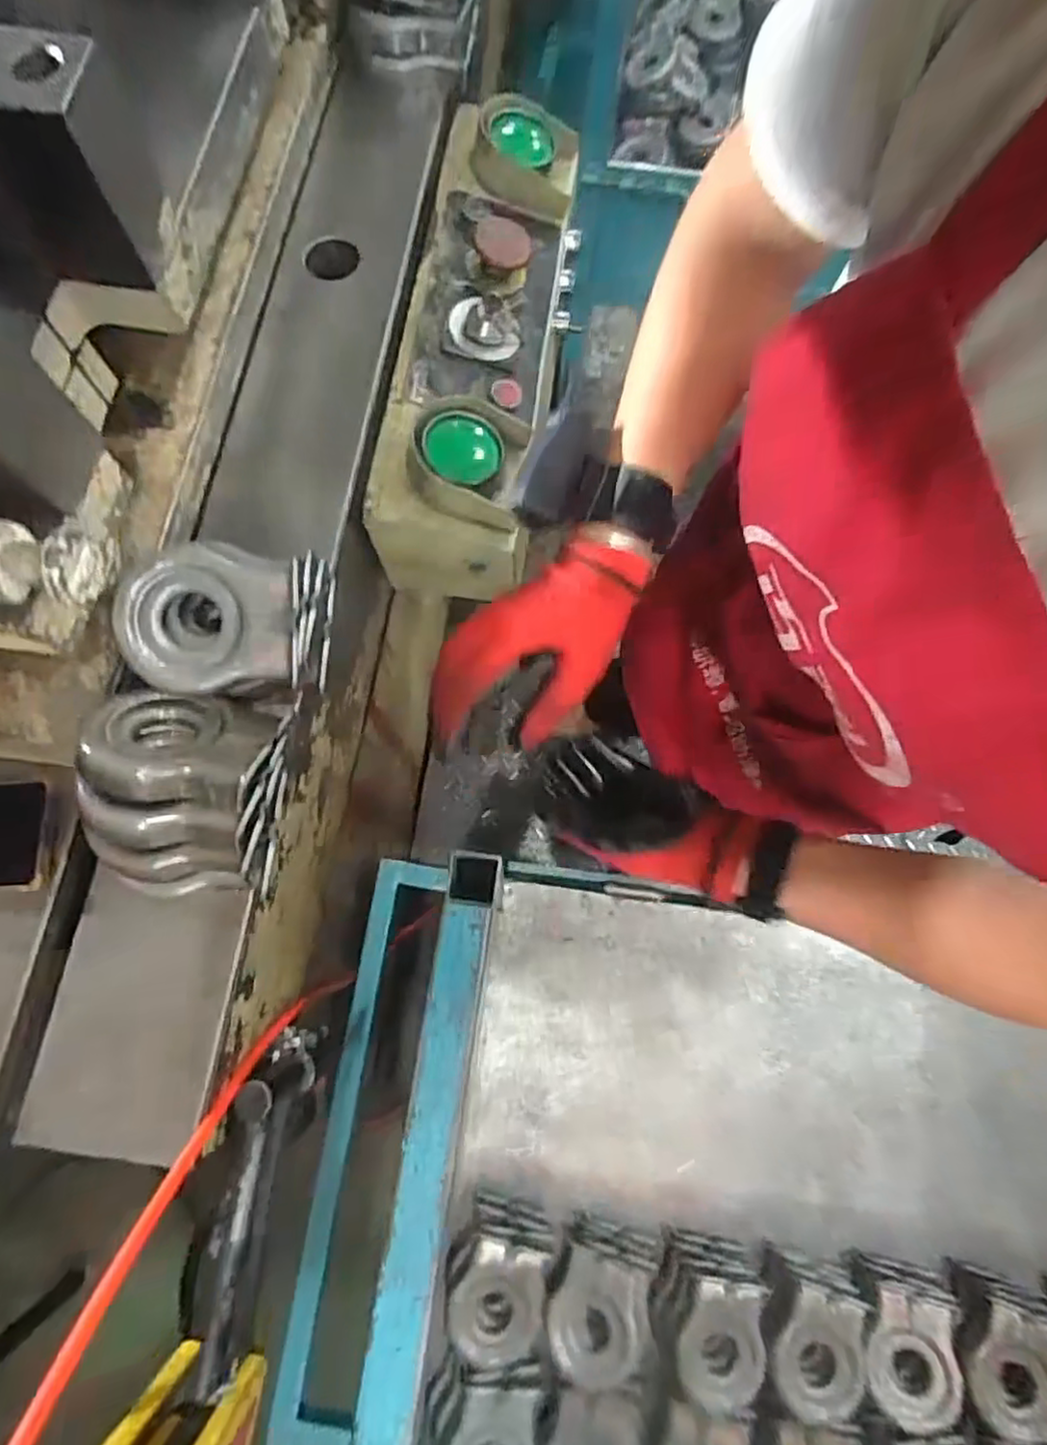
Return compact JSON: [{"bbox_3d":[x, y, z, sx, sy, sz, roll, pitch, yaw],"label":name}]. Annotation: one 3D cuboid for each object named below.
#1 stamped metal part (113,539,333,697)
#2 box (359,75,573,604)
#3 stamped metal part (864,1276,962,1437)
[{"bbox_3d":[-0.208,-0.071,0.487,0.129,0.074,0.102,-4,74,-1],"label":"stamped metal part"},{"bbox_3d":[-0.039,-0.389,0.685,0.146,0.130,0.490,7,74,1],"label":"box"},{"bbox_3d":[0.402,0.664,0.711,0.094,0.029,0.115,6,74,1],"label":"stamped metal part"}]

